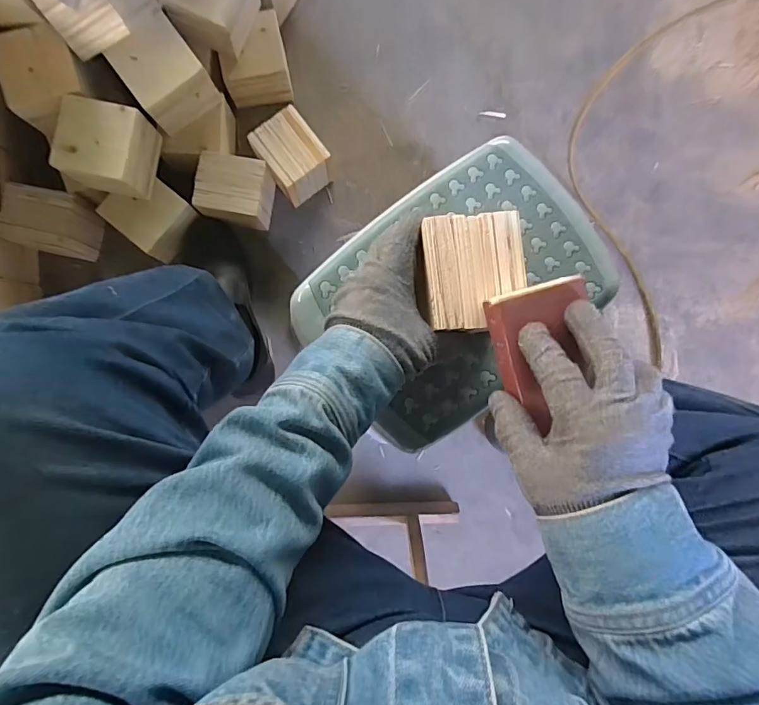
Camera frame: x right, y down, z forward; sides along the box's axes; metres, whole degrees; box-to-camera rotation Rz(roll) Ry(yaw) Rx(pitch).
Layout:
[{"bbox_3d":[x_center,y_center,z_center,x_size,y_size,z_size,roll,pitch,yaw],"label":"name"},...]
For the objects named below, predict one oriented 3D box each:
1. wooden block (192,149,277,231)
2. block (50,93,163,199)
[{"bbox_3d":[-0.222,-0.245,0.733,0.100,0.082,0.093,8,88,-2],"label":"wooden block"},{"bbox_3d":[-0.381,-0.282,0.657,0.107,0.080,0.105,13,88,-2],"label":"block"}]

